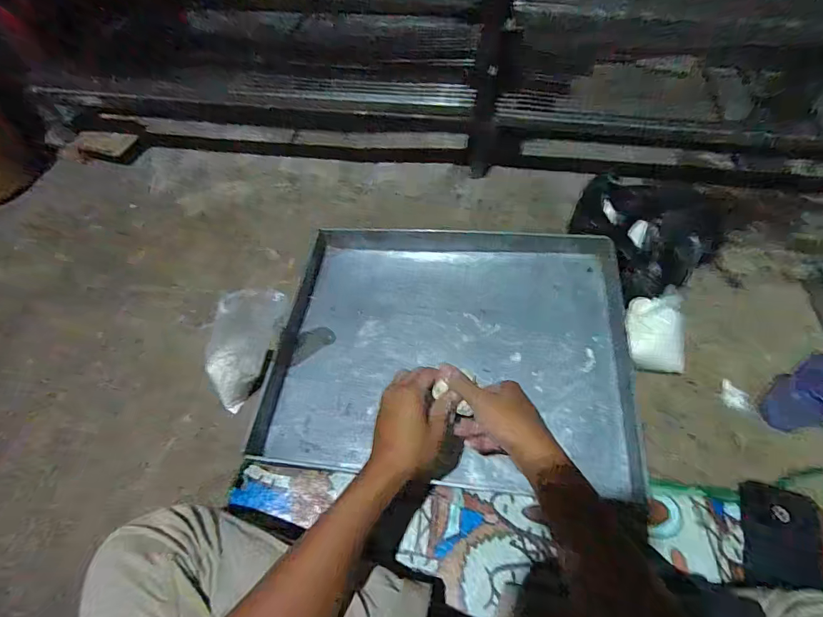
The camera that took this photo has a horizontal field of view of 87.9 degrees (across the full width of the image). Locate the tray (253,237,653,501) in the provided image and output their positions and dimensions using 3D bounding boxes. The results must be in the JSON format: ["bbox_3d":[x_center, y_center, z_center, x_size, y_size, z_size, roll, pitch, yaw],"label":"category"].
[{"bbox_3d":[0.061,0.047,0.673,0.532,0.034,0.424,4,58,7],"label":"tray"}]

